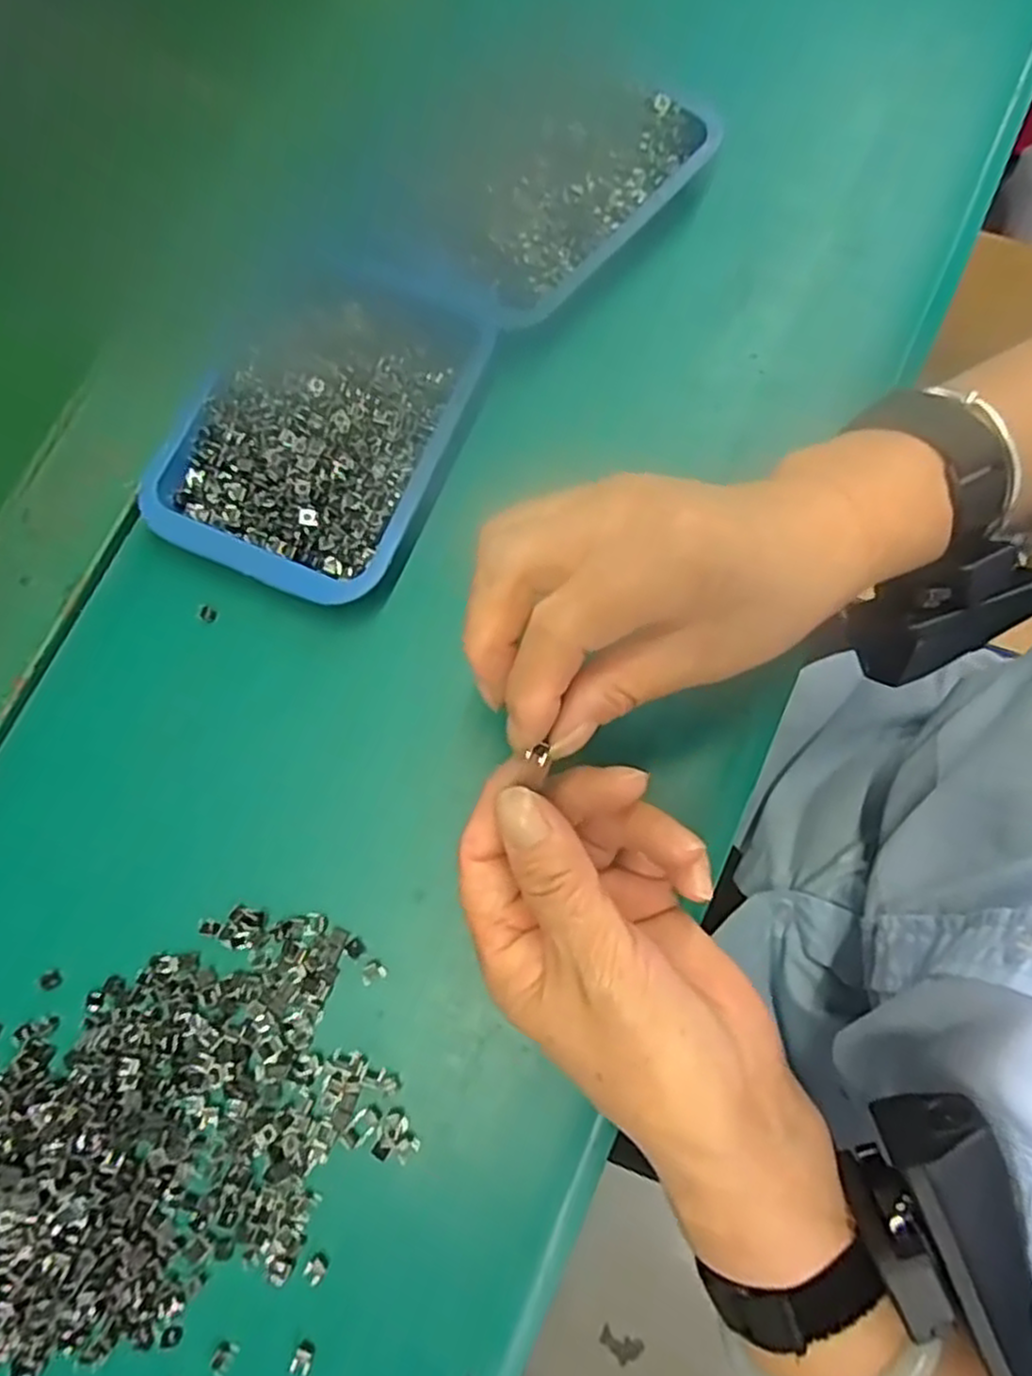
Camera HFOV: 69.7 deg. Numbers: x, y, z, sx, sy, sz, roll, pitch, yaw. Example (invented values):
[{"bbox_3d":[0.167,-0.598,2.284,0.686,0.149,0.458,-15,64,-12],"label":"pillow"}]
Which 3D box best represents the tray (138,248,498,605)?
[{"bbox_3d":[-0.087,-0.121,0.337,0.115,0.024,0.156,22,80,7],"label":"tray"}]

